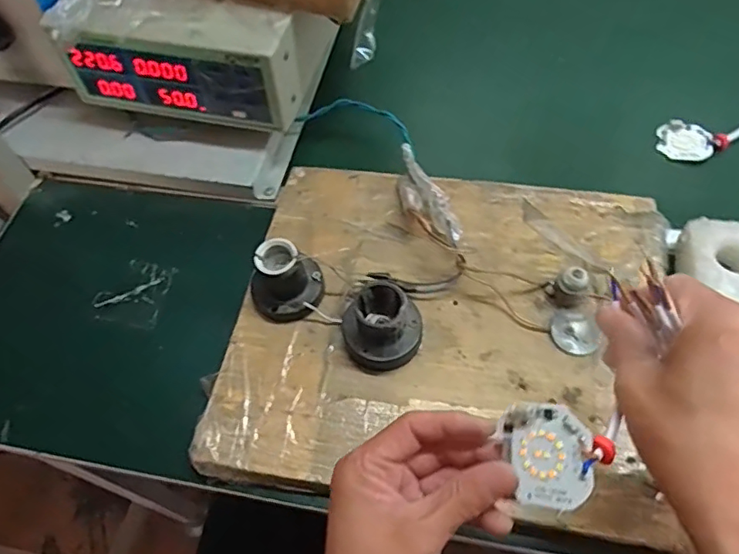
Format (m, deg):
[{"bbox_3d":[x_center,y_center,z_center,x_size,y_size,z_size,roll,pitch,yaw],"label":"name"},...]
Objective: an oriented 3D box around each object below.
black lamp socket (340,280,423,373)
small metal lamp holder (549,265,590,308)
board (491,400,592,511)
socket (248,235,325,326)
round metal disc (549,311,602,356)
[{"bbox_3d":[0.009,0.034,0.398,0.057,0.051,0.052,-1,59,2],"label":"black lamp socket"},{"bbox_3d":[0.152,0.007,0.417,0.022,0.028,0.018,30,65,19],"label":"small metal lamp holder"},{"bbox_3d":[0.085,0.087,0.268,0.044,0.005,0.048,-11,73,37],"label":"board"},{"bbox_3d":[-0.065,0.002,0.422,0.058,0.048,0.049,-25,61,-11],"label":"socket"},{"bbox_3d":[0.153,0.041,0.409,0.036,0.004,0.035,-1,59,2],"label":"round metal disc"}]

